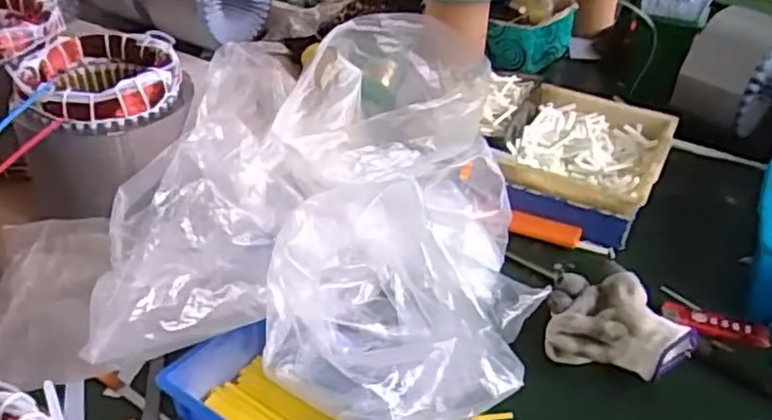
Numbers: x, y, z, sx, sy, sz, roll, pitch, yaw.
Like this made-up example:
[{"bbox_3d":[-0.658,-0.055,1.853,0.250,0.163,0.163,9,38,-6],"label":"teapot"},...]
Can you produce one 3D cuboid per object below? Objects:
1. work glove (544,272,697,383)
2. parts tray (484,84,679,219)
[{"bbox_3d":[0.189,0.093,0.561,0.114,0.042,0.092,12,38,13],"label":"work glove"},{"bbox_3d":[0.211,-0.069,0.717,0.148,0.032,0.195,20,41,23],"label":"parts tray"}]

